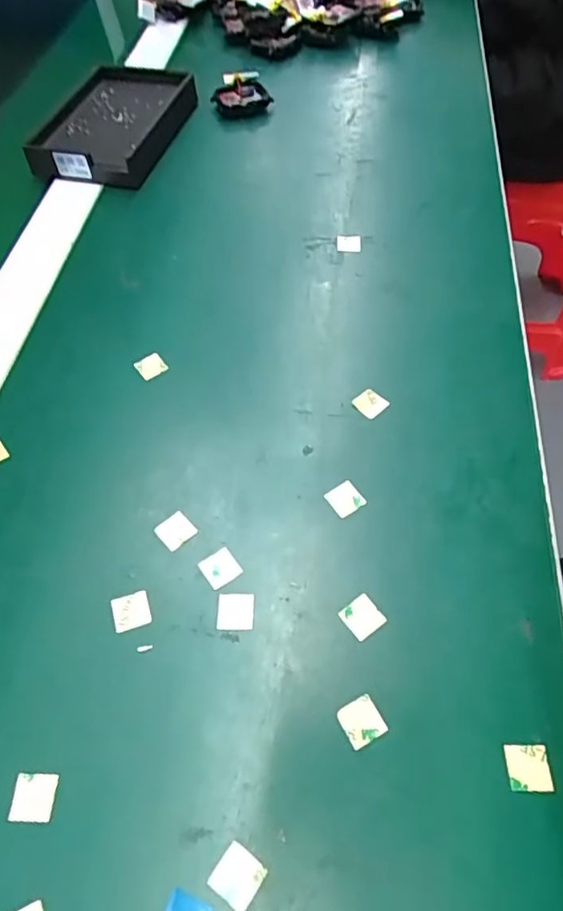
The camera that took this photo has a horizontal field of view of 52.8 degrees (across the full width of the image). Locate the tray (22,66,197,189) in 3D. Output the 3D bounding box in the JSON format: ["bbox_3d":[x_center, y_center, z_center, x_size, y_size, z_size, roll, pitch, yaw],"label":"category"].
[{"bbox_3d":[-0.135,-0.269,0.458,0.098,0.021,0.136,12,58,9],"label":"tray"}]

